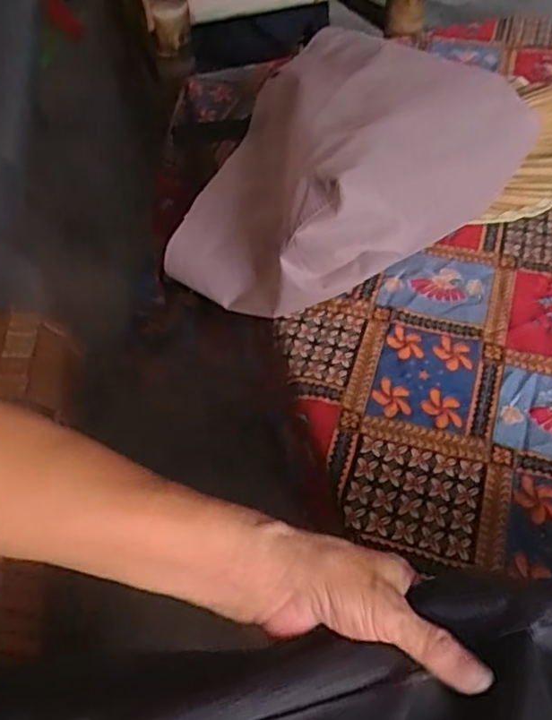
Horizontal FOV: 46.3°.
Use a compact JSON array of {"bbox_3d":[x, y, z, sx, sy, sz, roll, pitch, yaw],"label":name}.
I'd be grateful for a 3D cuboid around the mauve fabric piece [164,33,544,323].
[{"bbox_3d":[0.079,-0.202,0.654,0.261,0.161,0.334,33,56,24],"label":"mauve fabric piece"}]

